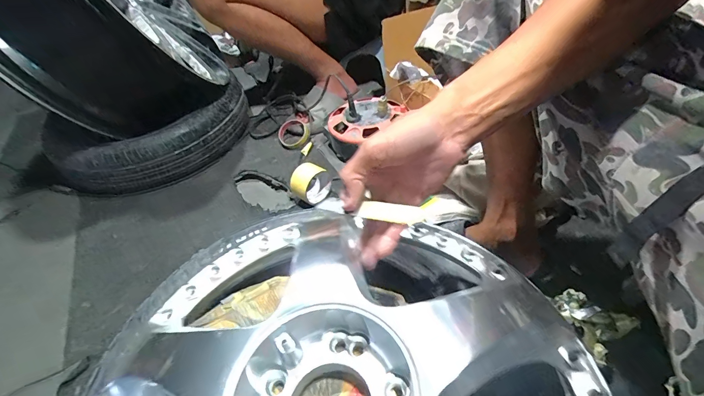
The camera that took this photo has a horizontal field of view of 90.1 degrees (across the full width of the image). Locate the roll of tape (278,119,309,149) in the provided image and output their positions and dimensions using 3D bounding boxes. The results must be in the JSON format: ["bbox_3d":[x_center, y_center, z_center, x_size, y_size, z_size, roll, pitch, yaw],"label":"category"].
[{"bbox_3d":[-0.162,-0.177,0.985,0.092,0.019,0.084,37,75,23],"label":"roll of tape"}]

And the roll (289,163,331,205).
[{"bbox_3d":[-0.091,-0.034,0.787,0.087,0.081,0.049,-32,46,-25],"label":"roll"}]

